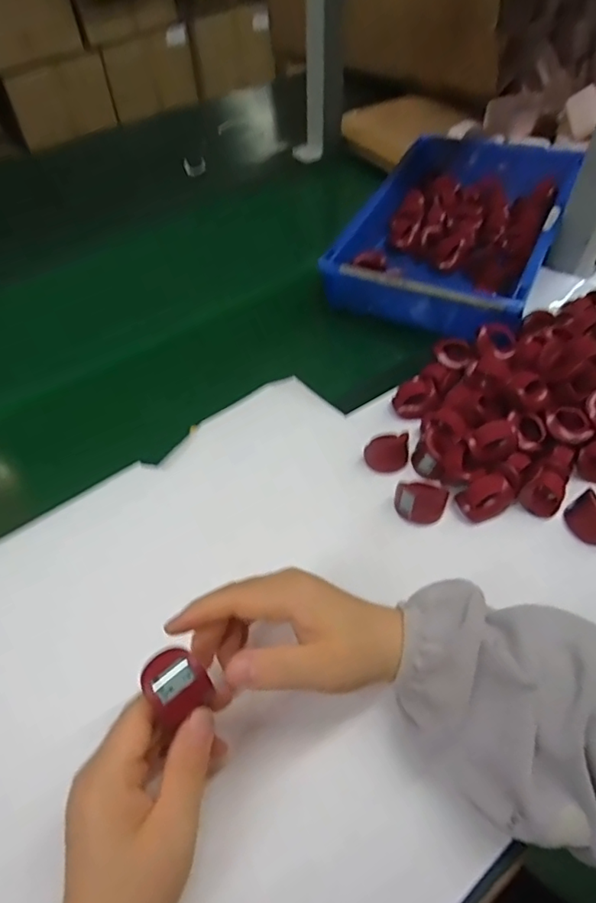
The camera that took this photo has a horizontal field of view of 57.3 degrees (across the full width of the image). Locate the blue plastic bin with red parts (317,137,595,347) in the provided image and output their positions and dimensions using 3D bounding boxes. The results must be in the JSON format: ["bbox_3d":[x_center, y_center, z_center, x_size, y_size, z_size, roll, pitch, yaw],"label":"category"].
[{"bbox_3d":[0.187,-0.269,0.631,0.212,0.076,0.339,23,56,18],"label":"blue plastic bin with red parts"}]

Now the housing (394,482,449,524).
[{"bbox_3d":[0.097,0.040,0.430,0.039,0.017,0.027,5,52,6],"label":"housing"}]

